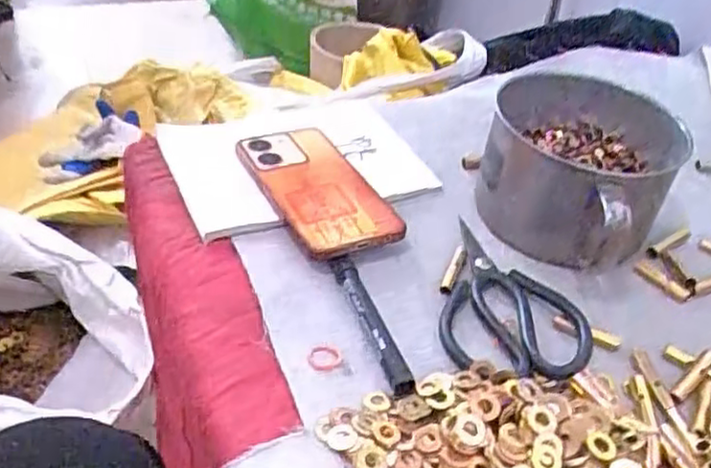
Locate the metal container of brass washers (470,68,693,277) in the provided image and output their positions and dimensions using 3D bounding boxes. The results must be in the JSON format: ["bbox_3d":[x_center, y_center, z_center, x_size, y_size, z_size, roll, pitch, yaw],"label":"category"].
[{"bbox_3d":[0.164,-0.049,0.543,0.140,0.091,0.154,29,44,26],"label":"metal container of brass washers"}]

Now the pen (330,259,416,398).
[{"bbox_3d":[0.011,0.055,0.446,0.014,0.013,0.111,-11,42,-20],"label":"pen"}]

